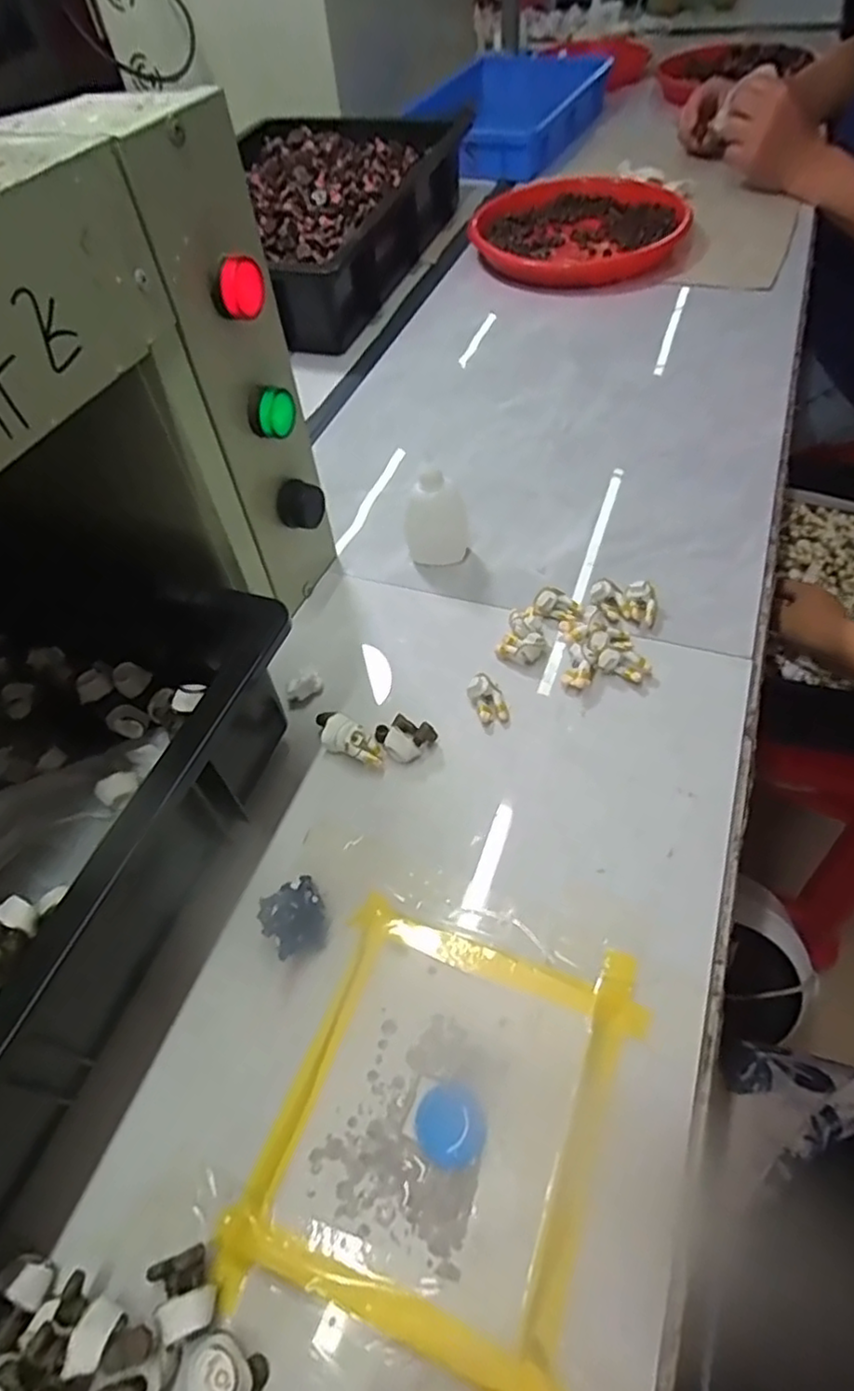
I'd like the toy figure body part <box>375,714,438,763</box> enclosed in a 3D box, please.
[{"bbox_3d":[-0.014,0.024,0.402,0.026,0.019,0.032,-40,61,-20],"label":"toy figure body part"}]

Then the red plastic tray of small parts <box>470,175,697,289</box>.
[{"bbox_3d":[0.181,-0.565,0.803,0.243,0.034,0.241,6,56,10],"label":"red plastic tray of small parts"}]

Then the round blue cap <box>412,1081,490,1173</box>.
[{"bbox_3d":[0.010,0.187,0.291,0.031,0.004,0.029,-3,55,4],"label":"round blue cap"}]

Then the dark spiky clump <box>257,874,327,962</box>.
[{"bbox_3d":[-0.068,0.114,0.342,0.031,0.021,0.037,-26,57,-12],"label":"dark spiky clump"}]

